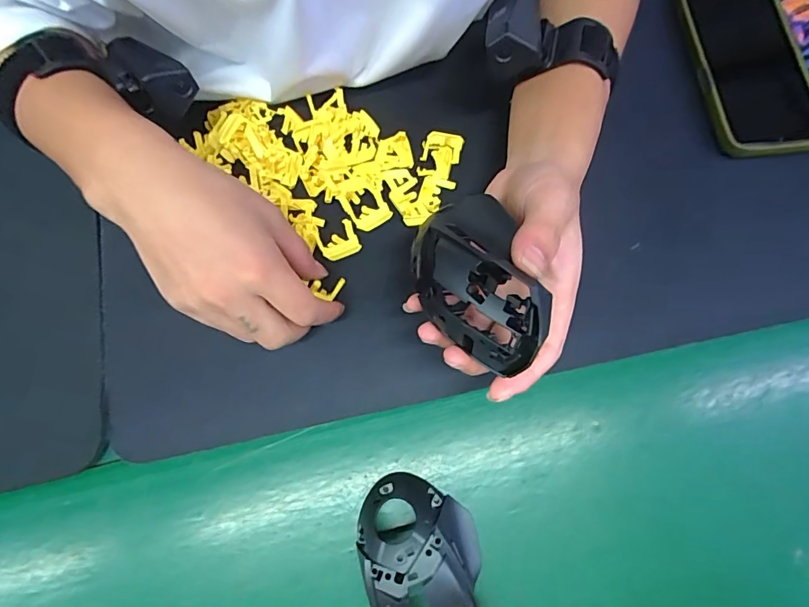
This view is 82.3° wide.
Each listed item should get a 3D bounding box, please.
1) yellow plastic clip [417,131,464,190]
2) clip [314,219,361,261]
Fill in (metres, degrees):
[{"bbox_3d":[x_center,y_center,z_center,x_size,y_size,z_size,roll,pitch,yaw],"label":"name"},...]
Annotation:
[{"bbox_3d":[0.027,-0.112,0.358,0.030,0.005,0.043,12,77,5],"label":"yellow plastic clip"},{"bbox_3d":[-0.049,-0.046,0.339,0.028,0.008,0.024,-23,76,-4],"label":"clip"}]

